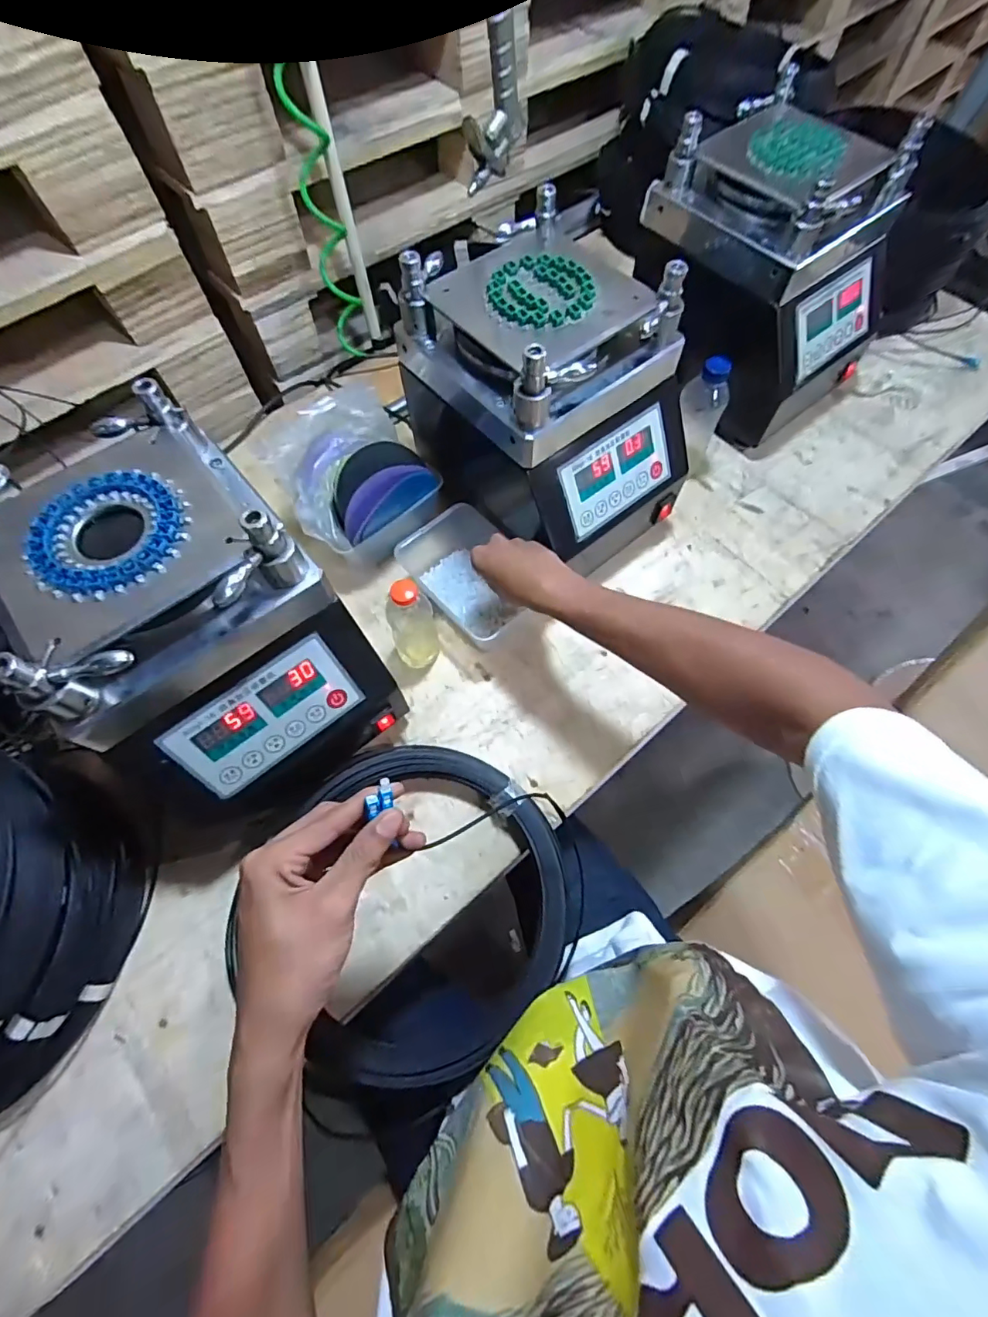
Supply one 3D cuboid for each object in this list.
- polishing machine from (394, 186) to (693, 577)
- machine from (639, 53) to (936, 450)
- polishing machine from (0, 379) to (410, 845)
[{"bbox_3d":[0.067,-0.279,0.607,0.217,0.278,0.284,-38,72,-13],"label":"polishing machine"},{"bbox_3d":[0.360,-0.526,0.713,0.209,0.280,0.328,-34,71,-12],"label":"machine"},{"bbox_3d":[-0.268,-0.025,0.485,0.228,0.262,0.284,-33,71,-12],"label":"polishing machine"}]

